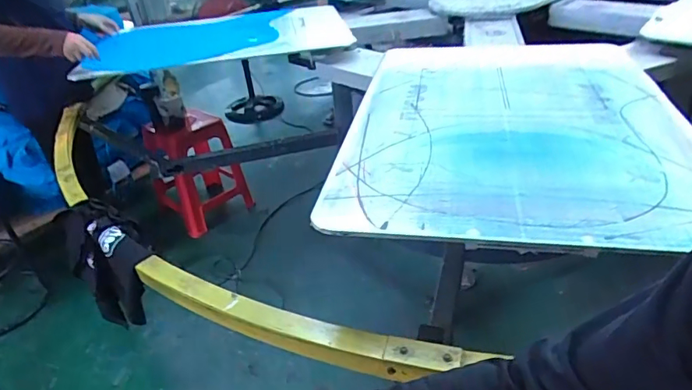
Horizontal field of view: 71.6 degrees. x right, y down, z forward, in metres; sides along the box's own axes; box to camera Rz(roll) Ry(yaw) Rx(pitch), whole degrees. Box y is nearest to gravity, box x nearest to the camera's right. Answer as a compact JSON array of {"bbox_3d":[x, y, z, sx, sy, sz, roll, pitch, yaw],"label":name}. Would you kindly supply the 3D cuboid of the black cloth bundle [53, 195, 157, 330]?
[{"bbox_3d":[-0.478,0.167,1.019,0.121,0.242,0.272,-30,40,-33],"label":"black cloth bundle"}]

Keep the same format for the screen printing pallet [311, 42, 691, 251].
[{"bbox_3d":[0.331,-0.178,0.953,0.603,0.030,0.858,2,33,12],"label":"screen printing pallet"}]

